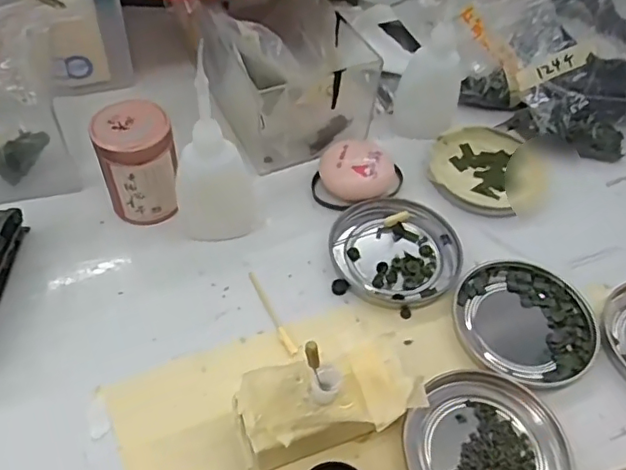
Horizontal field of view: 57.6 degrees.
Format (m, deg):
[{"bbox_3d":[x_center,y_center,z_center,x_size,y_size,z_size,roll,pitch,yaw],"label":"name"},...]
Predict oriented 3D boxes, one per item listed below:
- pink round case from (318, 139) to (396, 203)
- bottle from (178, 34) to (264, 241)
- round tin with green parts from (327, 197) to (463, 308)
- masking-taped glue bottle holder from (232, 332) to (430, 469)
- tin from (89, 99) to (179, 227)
[{"bbox_3d":[0.031,-0.043,0.380,0.049,0.023,0.044,-17,56,-17],"label":"pink round case"},{"bbox_3d":[-0.053,-0.041,0.320,0.046,0.109,0.039,-1,53,-5],"label":"bottle"},{"bbox_3d":[0.051,0.008,0.352,0.079,0.008,0.076,2,52,-3],"label":"round tin with green parts"},{"bbox_3d":[0.007,0.082,0.268,0.085,0.041,0.040,-15,55,-16],"label":"masking-taped glue bottle holder"},{"bbox_3d":[-0.104,-0.042,0.345,0.042,0.063,0.041,2,52,-3],"label":"tin"}]

